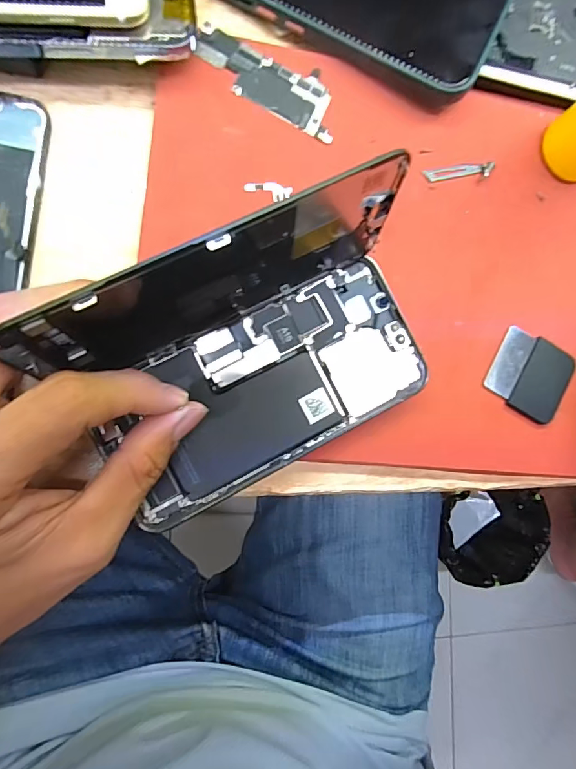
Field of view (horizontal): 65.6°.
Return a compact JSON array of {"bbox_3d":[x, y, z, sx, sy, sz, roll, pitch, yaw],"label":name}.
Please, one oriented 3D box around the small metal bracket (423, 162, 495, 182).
[{"bbox_3d":[0.087,-0.108,0.226,0.036,0.004,0.008,-6,89,-9],"label":"small metal bracket"}]

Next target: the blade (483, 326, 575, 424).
[{"bbox_3d":[0.125,-0.005,0.230,0.041,0.004,0.039,28,84,-7],"label":"blade"}]

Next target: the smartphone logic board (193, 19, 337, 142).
[{"bbox_3d":[-0.009,-0.144,0.211,0.071,0.004,0.025,25,84,-7],"label":"smartphone logic board"}]

